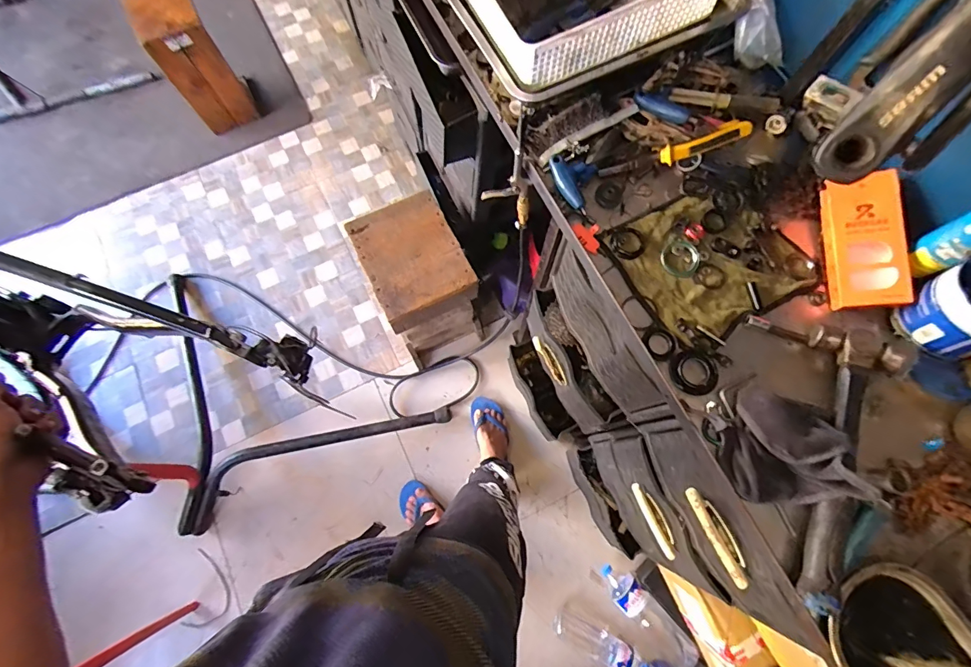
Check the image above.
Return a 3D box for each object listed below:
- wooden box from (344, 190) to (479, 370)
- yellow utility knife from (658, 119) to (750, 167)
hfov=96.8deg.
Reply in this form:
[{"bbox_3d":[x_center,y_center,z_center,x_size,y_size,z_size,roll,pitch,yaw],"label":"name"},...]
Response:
[{"bbox_3d":[-0.191,-0.149,1.286,0.238,0.397,0.310,-27,76,-7],"label":"wooden box"},{"bbox_3d":[0.311,-0.273,0.614,0.126,0.027,0.028,-17,75,-5],"label":"yellow utility knife"}]

